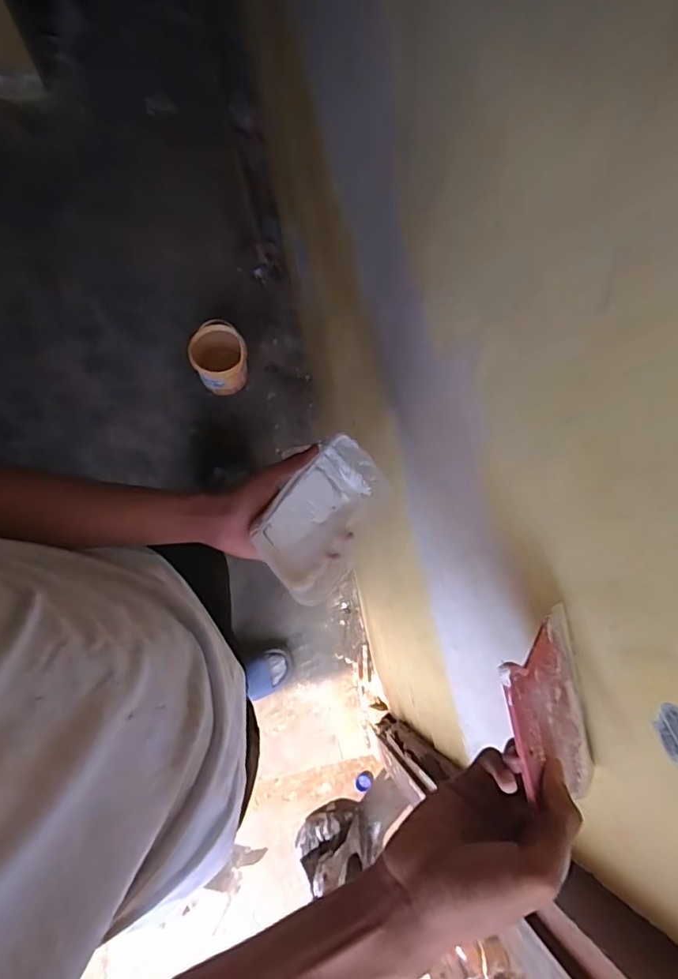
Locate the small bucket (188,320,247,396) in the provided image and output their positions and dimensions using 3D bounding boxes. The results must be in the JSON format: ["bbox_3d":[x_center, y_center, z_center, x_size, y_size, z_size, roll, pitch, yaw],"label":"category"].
[{"bbox_3d":[-0.348,-0.381,1.534,0.155,0.154,0.155,2,76,-6],"label":"small bucket"}]

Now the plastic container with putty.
[{"bbox_3d":[-0.016,0.034,0.575,0.119,0.055,0.176,41,66,-21],"label":"plastic container with putty"}]

